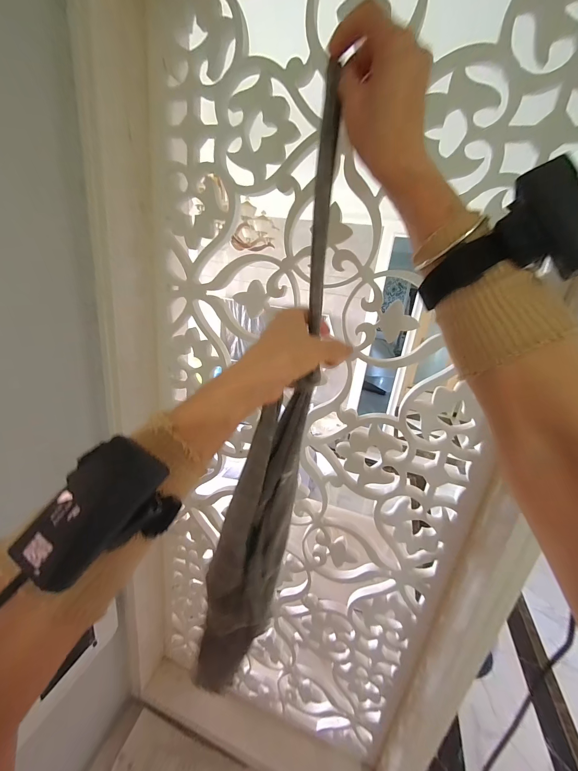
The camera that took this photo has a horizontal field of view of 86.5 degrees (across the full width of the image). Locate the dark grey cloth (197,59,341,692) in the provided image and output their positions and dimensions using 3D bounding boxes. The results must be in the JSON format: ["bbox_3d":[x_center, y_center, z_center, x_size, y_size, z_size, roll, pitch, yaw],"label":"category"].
[{"bbox_3d":[-0.011,0.031,0.317,0.066,0.592,0.044,14,7,17],"label":"dark grey cloth"}]

